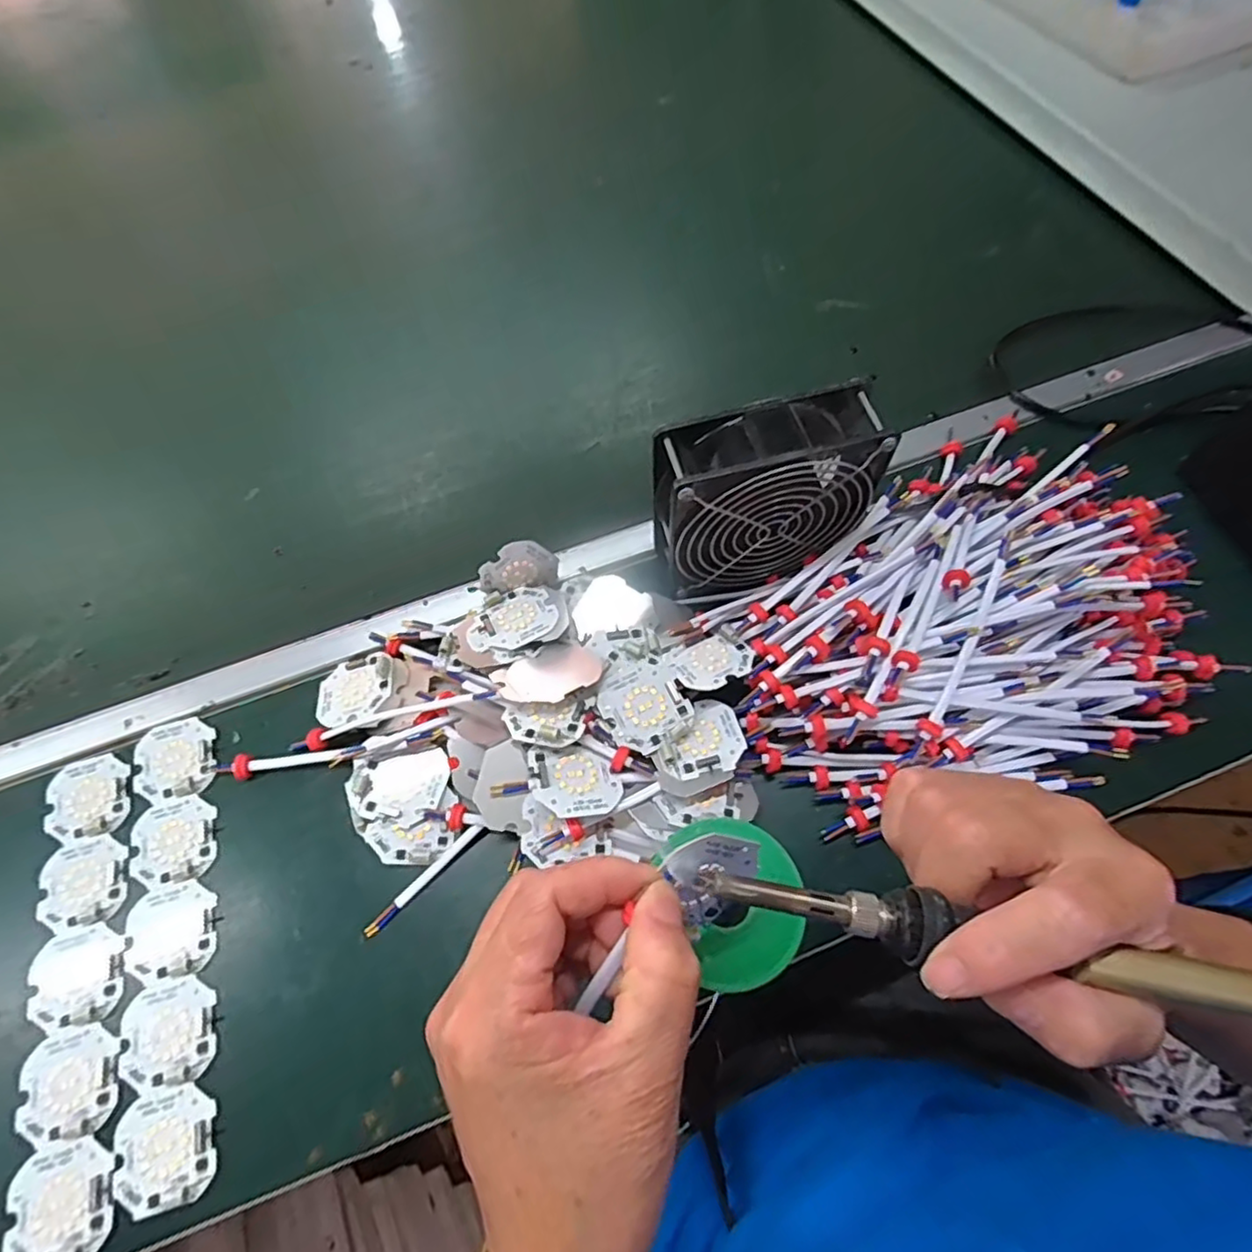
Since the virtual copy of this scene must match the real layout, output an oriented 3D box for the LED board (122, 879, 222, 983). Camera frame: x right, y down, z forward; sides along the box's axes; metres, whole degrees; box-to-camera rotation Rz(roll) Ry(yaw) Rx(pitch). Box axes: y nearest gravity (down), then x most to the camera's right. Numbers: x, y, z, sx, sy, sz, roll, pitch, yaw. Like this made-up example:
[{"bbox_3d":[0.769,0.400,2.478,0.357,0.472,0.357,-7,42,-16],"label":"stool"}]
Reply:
[{"bbox_3d":[-0.243,0.161,0.346,0.045,0.004,0.047,-15,64,-3],"label":"LED board"}]

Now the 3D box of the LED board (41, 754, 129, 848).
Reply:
[{"bbox_3d":[-0.314,0.100,0.378,0.046,0.004,0.048,-17,65,-5],"label":"LED board"}]

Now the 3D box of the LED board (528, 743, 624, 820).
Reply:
[{"bbox_3d":[-0.026,0.081,0.343,0.045,0.004,0.041,-3,54,-19],"label":"LED board"}]

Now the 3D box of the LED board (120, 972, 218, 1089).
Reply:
[{"bbox_3d":[-0.230,0.203,0.327,0.045,0.004,0.047,-15,64,-3],"label":"LED board"}]

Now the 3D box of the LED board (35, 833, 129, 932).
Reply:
[{"bbox_3d":[-0.300,0.140,0.358,0.046,0.004,0.046,-16,64,-4],"label":"LED board"}]

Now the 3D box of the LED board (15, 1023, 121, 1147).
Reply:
[{"bbox_3d":[-0.272,0.223,0.316,0.046,0.004,0.047,-13,64,-3],"label":"LED board"}]

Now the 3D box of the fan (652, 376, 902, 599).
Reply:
[{"bbox_3d":[0.077,-0.075,0.368,0.133,0.098,0.050,-17,65,-4],"label":"fan"}]

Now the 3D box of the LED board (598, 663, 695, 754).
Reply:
[{"bbox_3d":[0.011,0.044,0.362,0.046,0.006,0.043,-27,66,-9],"label":"LED board"}]

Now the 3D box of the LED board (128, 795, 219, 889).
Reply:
[{"bbox_3d":[-0.255,0.121,0.367,0.047,0.004,0.047,-11,64,-2],"label":"LED board"}]

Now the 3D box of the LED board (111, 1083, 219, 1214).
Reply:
[{"bbox_3d":[-0.218,0.245,0.304,0.047,0.004,0.045,-13,64,-2],"label":"LED board"}]

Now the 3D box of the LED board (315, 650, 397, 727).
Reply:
[{"bbox_3d":[-0.165,0.037,0.392,0.047,0.005,0.043,-12,64,-2],"label":"LED board"}]

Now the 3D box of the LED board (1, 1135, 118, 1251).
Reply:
[{"bbox_3d":[-0.258,0.265,0.296,0.046,0.004,0.046,-16,65,-4],"label":"LED board"}]

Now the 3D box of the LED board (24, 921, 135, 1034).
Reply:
[{"bbox_3d":[-0.286,0.181,0.338,0.048,0.004,0.047,-9,64,-1],"label":"LED board"}]

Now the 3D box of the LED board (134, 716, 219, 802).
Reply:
[{"bbox_3d":[-0.268,0.079,0.385,0.046,0.004,0.047,-16,64,-4],"label":"LED board"}]

